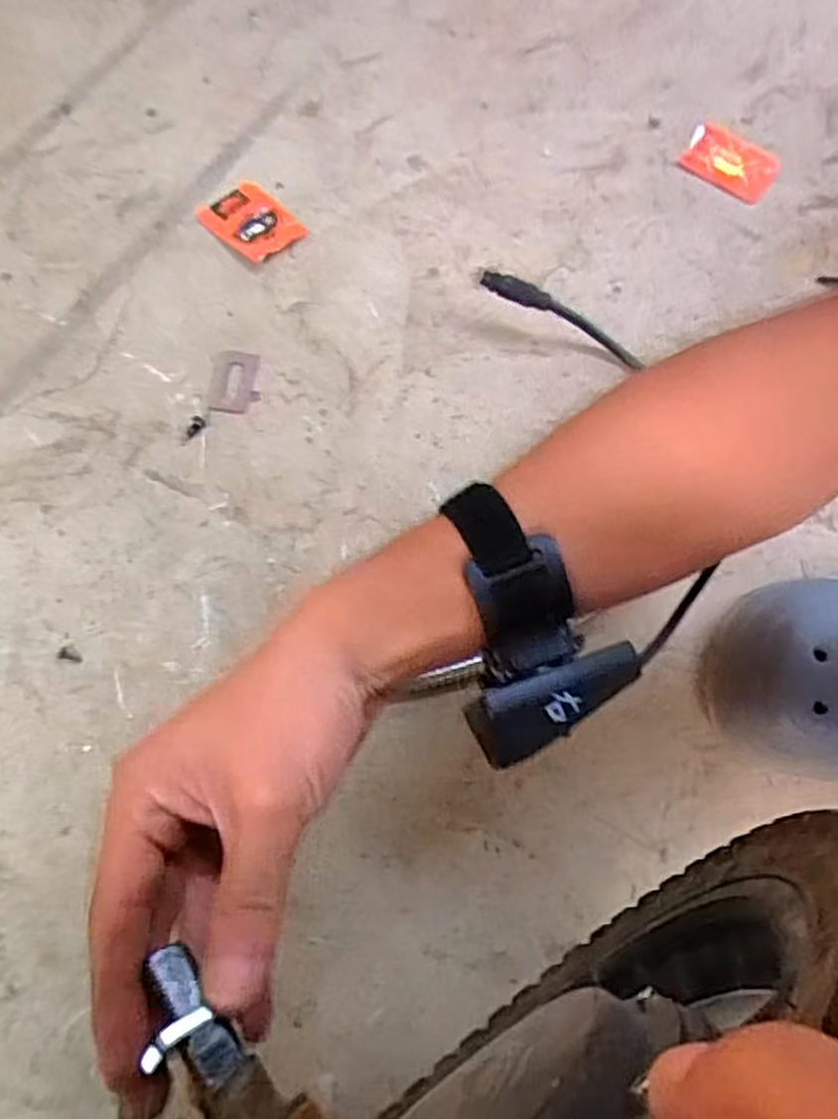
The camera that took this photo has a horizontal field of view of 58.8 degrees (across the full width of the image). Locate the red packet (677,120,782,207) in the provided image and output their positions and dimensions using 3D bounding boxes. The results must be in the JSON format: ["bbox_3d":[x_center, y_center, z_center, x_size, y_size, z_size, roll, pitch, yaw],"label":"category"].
[{"bbox_3d":[0.247,-0.315,0.587,0.071,0.008,0.057,29,72,8],"label":"red packet"}]

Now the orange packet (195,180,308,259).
[{"bbox_3d":[-0.122,-0.251,0.546,0.073,0.008,0.051,39,74,11],"label":"orange packet"}]

